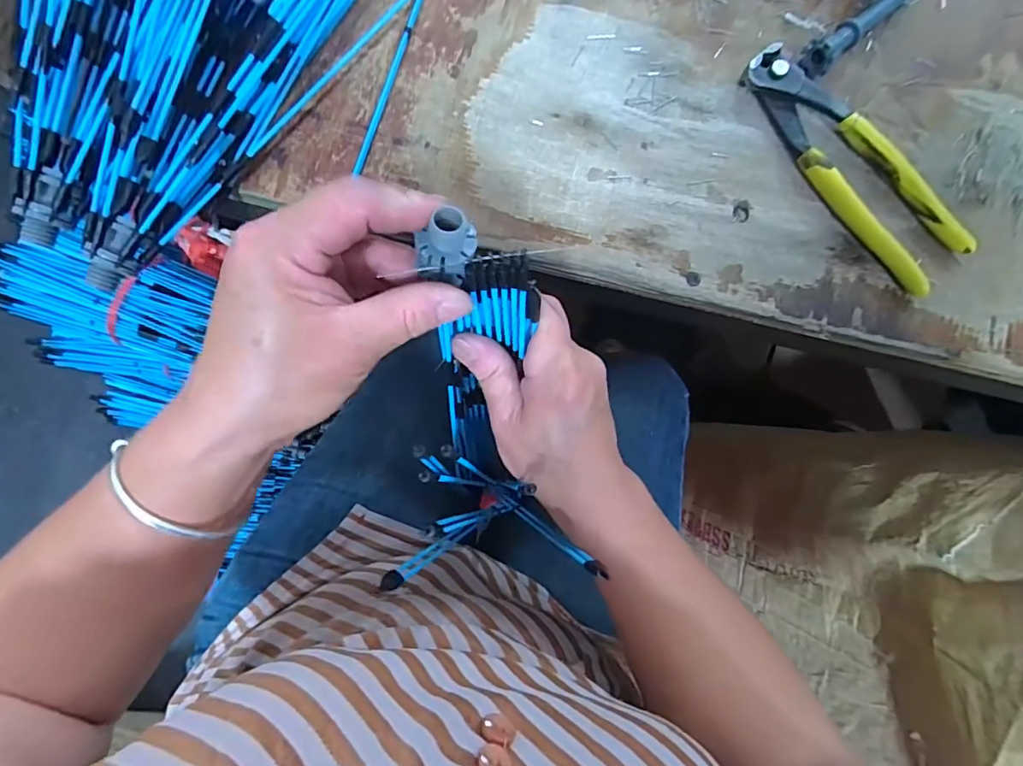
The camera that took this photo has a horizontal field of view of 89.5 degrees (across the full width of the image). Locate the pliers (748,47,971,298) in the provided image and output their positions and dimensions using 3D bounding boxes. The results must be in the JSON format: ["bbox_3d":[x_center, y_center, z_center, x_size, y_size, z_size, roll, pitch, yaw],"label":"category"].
[{"bbox_3d":[0.197,-0.127,0.306,0.049,0.023,0.163,-39,87,-6],"label":"pliers"}]

